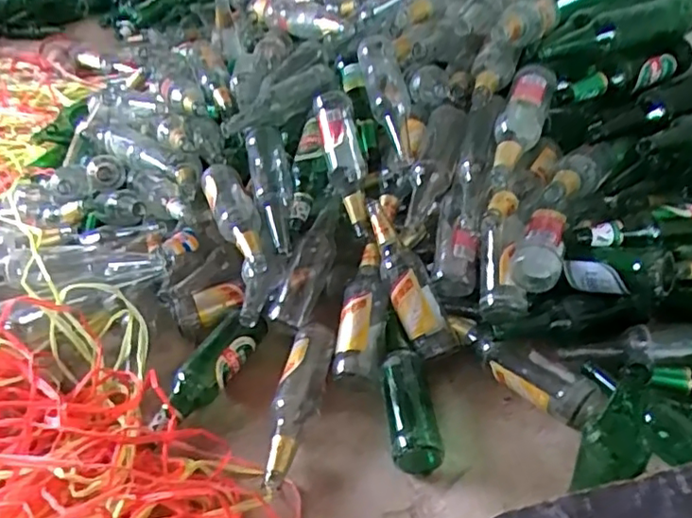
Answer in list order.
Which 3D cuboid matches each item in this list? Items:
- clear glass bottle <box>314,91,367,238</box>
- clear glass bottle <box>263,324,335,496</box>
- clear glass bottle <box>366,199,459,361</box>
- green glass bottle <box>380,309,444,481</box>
[{"bbox_3d":[-0.001,-0.164,1.053,0.068,0.059,0.266,-11,76,-4],"label":"clear glass bottle"},{"bbox_3d":[-0.068,0.202,0.869,0.058,0.055,0.262,4,42,13],"label":"clear glass bottle"},{"bbox_3d":[0.093,0.026,0.960,0.078,0.059,0.263,-18,72,-12],"label":"clear glass bottle"},{"bbox_3d":[0.085,0.181,0.883,0.064,0.063,0.232,-7,41,1],"label":"green glass bottle"}]

